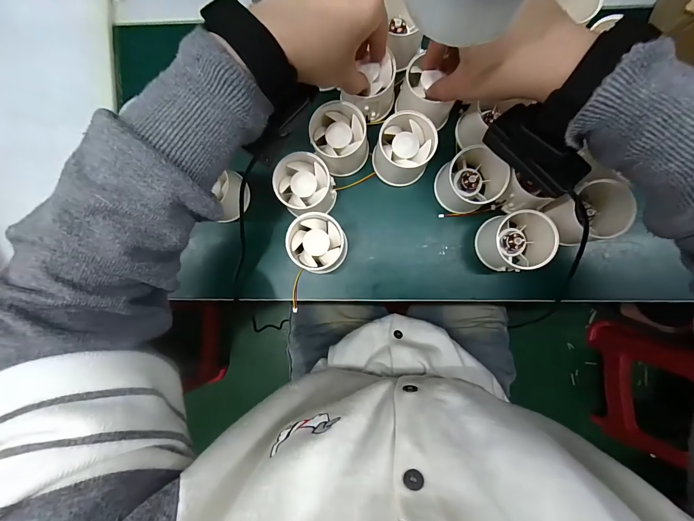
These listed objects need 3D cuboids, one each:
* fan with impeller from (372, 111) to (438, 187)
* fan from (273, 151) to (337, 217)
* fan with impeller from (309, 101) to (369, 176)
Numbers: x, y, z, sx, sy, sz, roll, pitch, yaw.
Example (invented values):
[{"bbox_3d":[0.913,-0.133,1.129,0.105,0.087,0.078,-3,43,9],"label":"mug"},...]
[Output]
[{"bbox_3d":[0.053,-0.105,0.307,0.052,0.042,0.052,0,88,3],"label":"fan with impeller"},{"bbox_3d":[-0.039,-0.070,0.313,0.051,0.053,0.050,0,88,3],"label":"fan"},{"bbox_3d":[-0.007,-0.116,0.311,0.050,0.048,0.054,0,88,3],"label":"fan with impeller"}]

